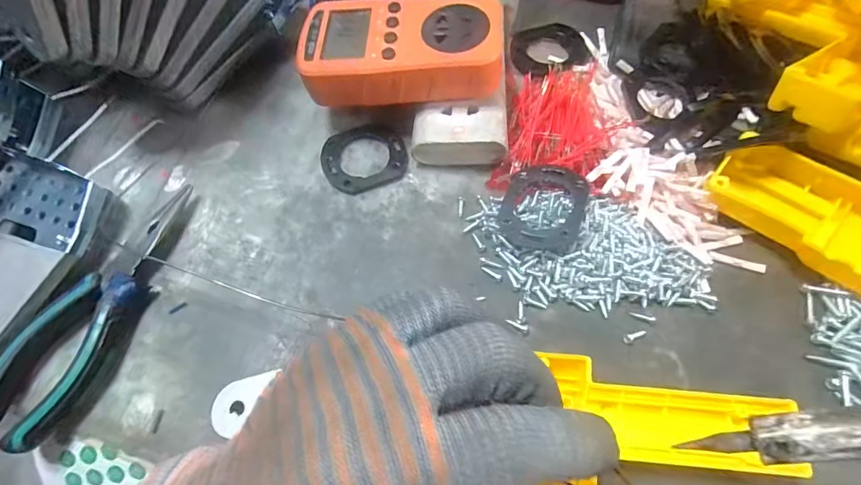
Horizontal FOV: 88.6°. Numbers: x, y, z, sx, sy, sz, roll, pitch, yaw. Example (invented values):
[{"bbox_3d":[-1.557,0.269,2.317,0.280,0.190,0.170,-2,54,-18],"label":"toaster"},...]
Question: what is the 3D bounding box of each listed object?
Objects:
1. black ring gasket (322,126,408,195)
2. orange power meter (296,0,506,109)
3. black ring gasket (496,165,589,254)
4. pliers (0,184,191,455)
[{"bbox_3d":[-0.047,-0.061,0.310,0.058,0.005,0.053,-26,68,-10],"label":"black ring gasket"},{"bbox_3d":[-0.018,-0.124,0.287,0.125,0.032,0.069,0,66,1],"label":"orange power meter"},{"bbox_3d":[0.070,-0.022,0.274,0.049,0.006,0.054,14,73,17],"label":"black ring gasket"},{"bbox_3d":[-0.188,0.035,0.256,0.047,0.024,0.156,26,69,12],"label":"pliers"}]

